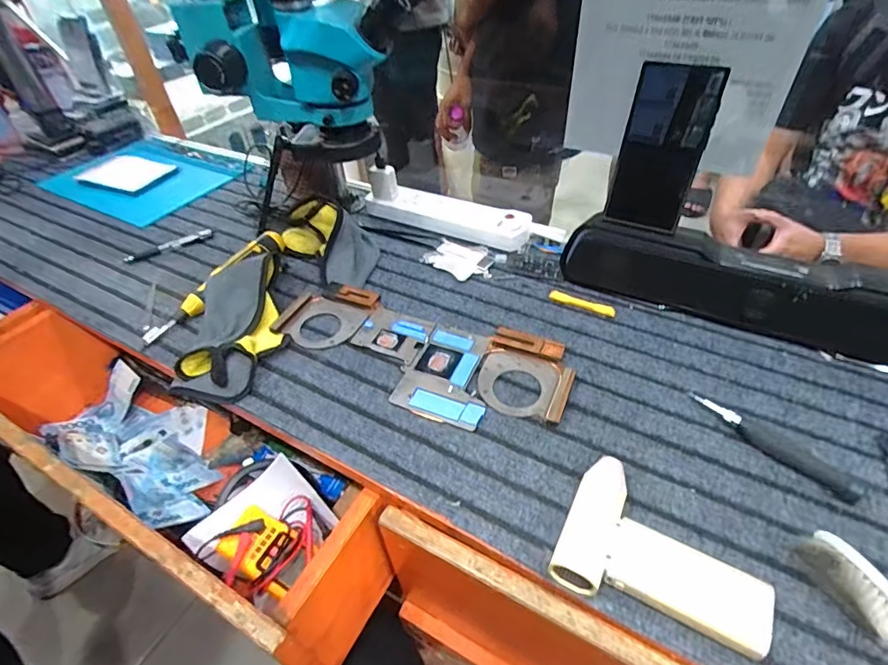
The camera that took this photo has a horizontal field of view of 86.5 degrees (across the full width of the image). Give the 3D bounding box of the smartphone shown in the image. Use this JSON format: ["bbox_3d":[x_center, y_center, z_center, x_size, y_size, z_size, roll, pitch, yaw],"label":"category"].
[{"bbox_3d":[0.236,-0.197,0.513,0.081,0.165,0.006,16,26,17],"label":"smartphone"}]

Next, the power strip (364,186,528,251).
[{"bbox_3d":[-0.001,-0.178,0.710,0.262,0.034,0.052,15,47,20],"label":"power strip"}]

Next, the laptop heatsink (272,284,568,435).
[{"bbox_3d":[-0.036,0.022,0.529,0.342,0.014,0.137,15,47,20],"label":"laptop heatsink"}]

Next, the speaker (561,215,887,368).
[{"bbox_3d":[0.349,-0.049,0.515,0.434,0.089,0.087,19,48,23],"label":"speaker"}]

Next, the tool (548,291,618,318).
[{"bbox_3d":[0.171,-0.037,0.581,0.081,0.004,0.015,18,48,22],"label":"tool"}]

